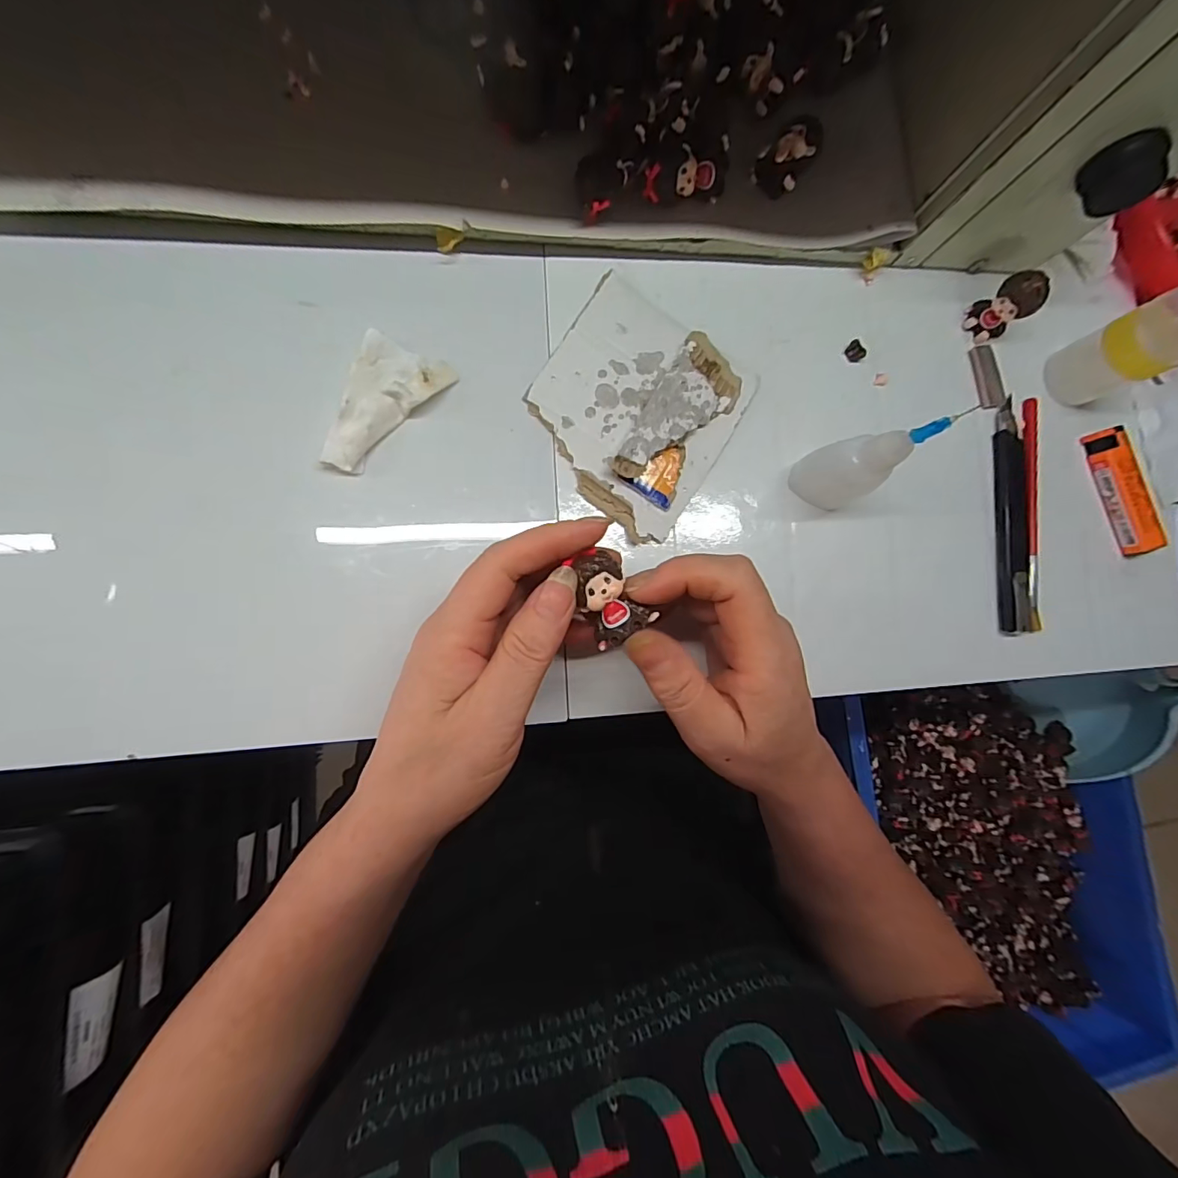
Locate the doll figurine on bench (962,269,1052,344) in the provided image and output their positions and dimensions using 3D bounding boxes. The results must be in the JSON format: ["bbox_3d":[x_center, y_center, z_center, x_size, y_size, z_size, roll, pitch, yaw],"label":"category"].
[{"bbox_3d":[0.251,-0.170,0.312,0.022,0.041,0.026,-31,92,-10],"label":"doll figurine on bench"}]

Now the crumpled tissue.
[{"bbox_3d":[-0.100,-0.088,0.257,0.044,0.020,0.070,21,83,-8],"label":"crumpled tissue"}]

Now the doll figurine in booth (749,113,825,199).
[{"bbox_3d":[0.110,-0.238,0.278,0.024,0.015,0.038,34,81,-6],"label":"doll figurine in booth"}]

